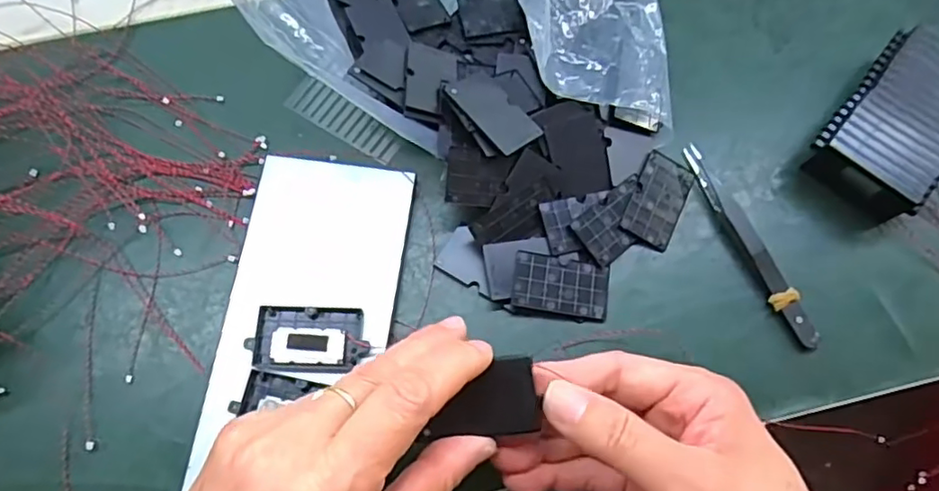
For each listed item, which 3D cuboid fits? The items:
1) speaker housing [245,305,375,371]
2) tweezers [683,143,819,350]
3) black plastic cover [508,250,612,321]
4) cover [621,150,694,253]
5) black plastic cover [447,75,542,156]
[{"bbox_3d":[-0.077,0.046,0.295,0.054,0.011,0.031,2,71,1],"label":"speaker housing"},{"bbox_3d":[0.145,-0.002,0.313,0.012,0.008,0.117,-23,72,-8],"label":"tweezers"},{"bbox_3d":[0.047,0.021,0.305,0.049,0.004,0.028,10,76,-5],"label":"black plastic cover"},{"bbox_3d":[0.100,-0.025,0.321,0.026,0.004,0.050,25,73,8],"label":"cover"},{"bbox_3d":[0.013,-0.070,0.312,0.030,0.004,0.050,-32,72,-28],"label":"black plastic cover"}]

